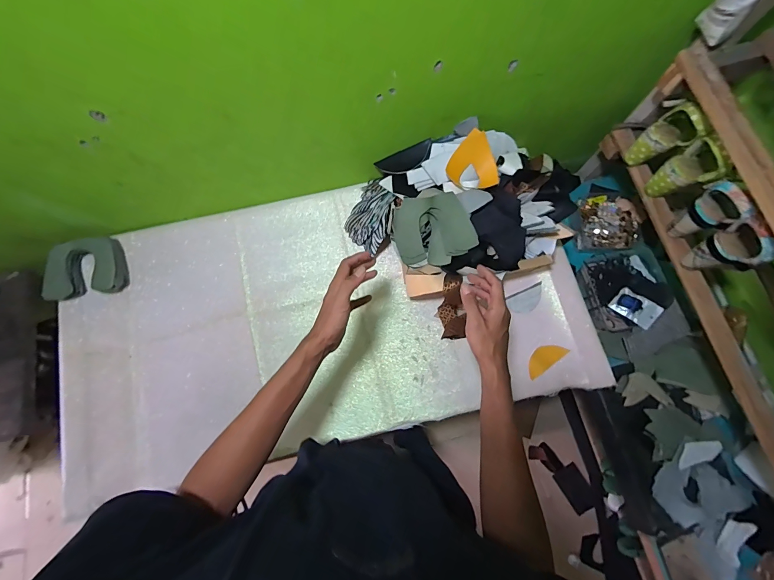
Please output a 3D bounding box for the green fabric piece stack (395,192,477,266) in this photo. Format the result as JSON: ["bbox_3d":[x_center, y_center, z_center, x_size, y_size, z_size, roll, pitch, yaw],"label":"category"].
[{"bbox_3d":[0.099,-0.120,0.711,0.160,0.084,0.134,-15,76,-5],"label":"green fabric piece stack"}]

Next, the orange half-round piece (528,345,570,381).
[{"bbox_3d":[0.361,0.157,0.785,0.103,0.009,0.046,-35,70,-2],"label":"orange half-round piece"}]

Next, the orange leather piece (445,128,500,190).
[{"bbox_3d":[0.183,-0.256,0.704,0.099,0.051,0.103,40,86,-25],"label":"orange leather piece"}]

